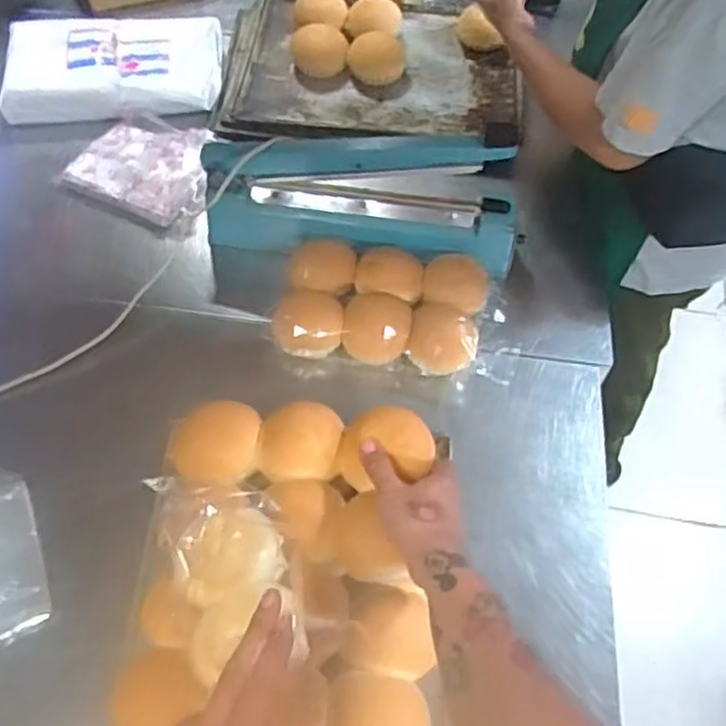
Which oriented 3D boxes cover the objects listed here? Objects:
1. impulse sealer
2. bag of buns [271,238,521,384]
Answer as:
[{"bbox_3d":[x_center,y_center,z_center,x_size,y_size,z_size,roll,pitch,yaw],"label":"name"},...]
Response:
[{"bbox_3d":[0.000,-0.228,0.973,0.416,0.142,0.102,5,57,0],"label":"impulse sealer"},{"bbox_3d":[0.043,-0.075,0.955,0.303,0.058,0.182,6,57,1],"label":"bag of buns"}]

